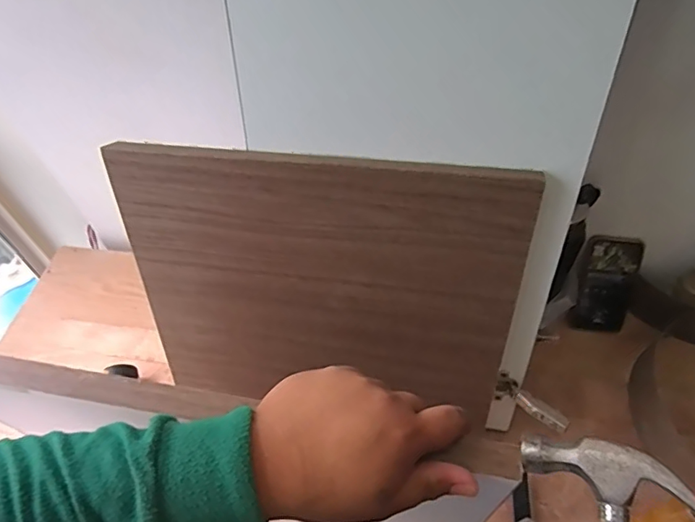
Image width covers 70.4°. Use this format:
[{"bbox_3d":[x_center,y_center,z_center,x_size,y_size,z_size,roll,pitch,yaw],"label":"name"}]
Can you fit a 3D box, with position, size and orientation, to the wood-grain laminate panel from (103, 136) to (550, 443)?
[{"bbox_3d":[-0.038,0.048,0.620,0.460,0.381,0.022,5,38,10],"label":"wood-grain laminate panel"}]

